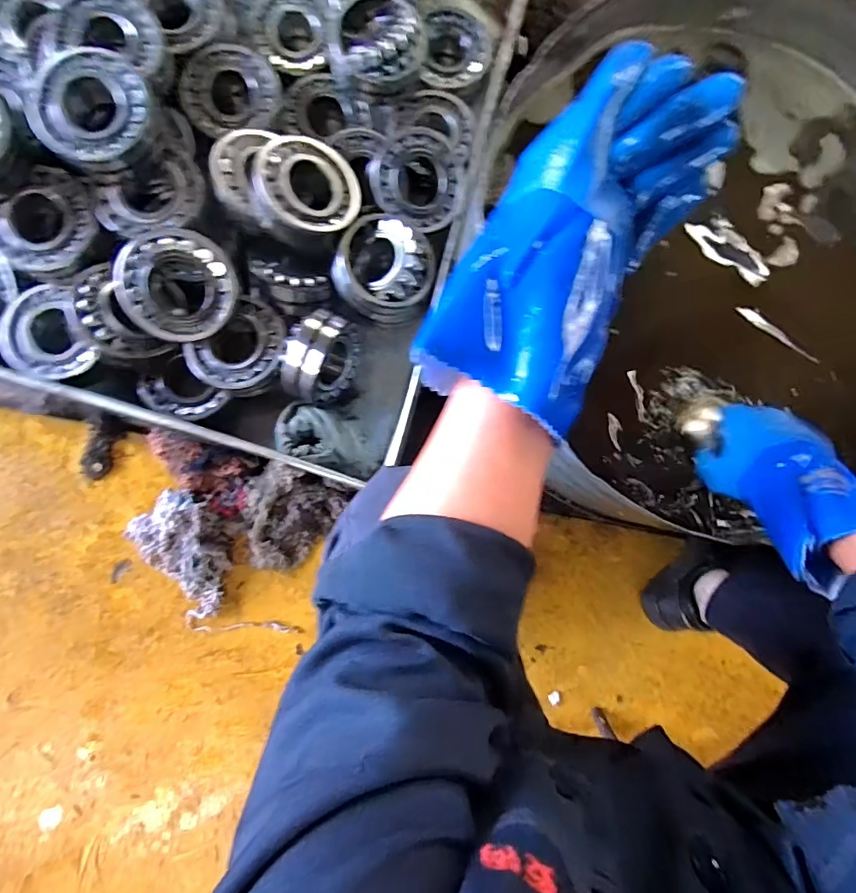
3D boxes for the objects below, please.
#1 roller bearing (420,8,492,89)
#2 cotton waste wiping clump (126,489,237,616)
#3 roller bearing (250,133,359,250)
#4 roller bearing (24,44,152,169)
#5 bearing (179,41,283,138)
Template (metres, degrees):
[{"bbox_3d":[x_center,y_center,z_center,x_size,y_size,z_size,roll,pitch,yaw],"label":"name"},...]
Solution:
[{"bbox_3d":[0.037,-0.515,0.640,0.086,0.026,0.096,4,88,-4],"label":"roller bearing"},{"bbox_3d":[-0.332,0.146,0.705,0.134,0.057,0.170,-42,92,-5],"label":"cotton waste wiping clump"},{"bbox_3d":[-0.135,-0.287,0.555,0.112,0.039,0.109,2,86,-29],"label":"roller bearing"},{"bbox_3d":[-0.331,-0.335,0.487,0.108,0.035,0.101,0,88,-5],"label":"roller bearing"},{"bbox_3d":[-0.230,-0.421,0.583,0.109,0.029,0.092,-9,109,-7],"label":"bearing"}]

